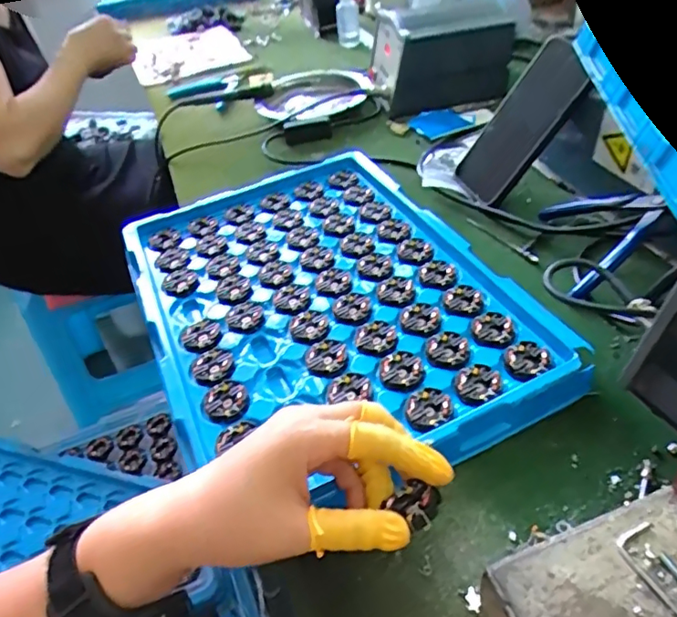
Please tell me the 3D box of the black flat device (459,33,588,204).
[{"bbox_3d":[0.176,-0.180,0.531,0.010,0.155,0.077,16,32,-36],"label":"black flat device"}]

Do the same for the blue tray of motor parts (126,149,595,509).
[{"bbox_3d":[-0.018,-0.017,0.458,0.269,0.023,0.374,-21,45,-14],"label":"blue tray of motor parts"}]

